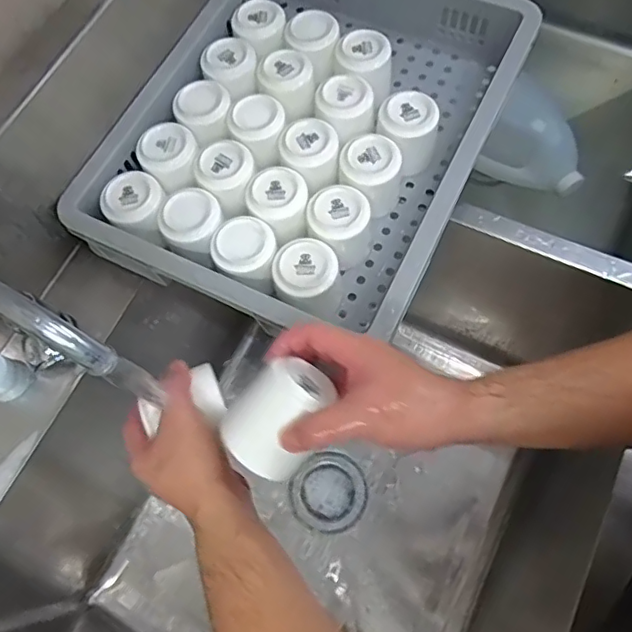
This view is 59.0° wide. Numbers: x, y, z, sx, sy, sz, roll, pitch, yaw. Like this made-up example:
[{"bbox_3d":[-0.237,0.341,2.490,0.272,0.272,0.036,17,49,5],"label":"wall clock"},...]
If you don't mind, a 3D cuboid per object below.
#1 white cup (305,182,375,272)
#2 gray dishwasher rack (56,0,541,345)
[{"bbox_3d":[0.027,-0.088,0.567,0.065,0.069,0.060,3,69,4],"label":"white cup"},{"bbox_3d":[-0.012,-0.204,0.614,0.354,0.078,0.440,24,72,12],"label":"gray dishwasher rack"}]

